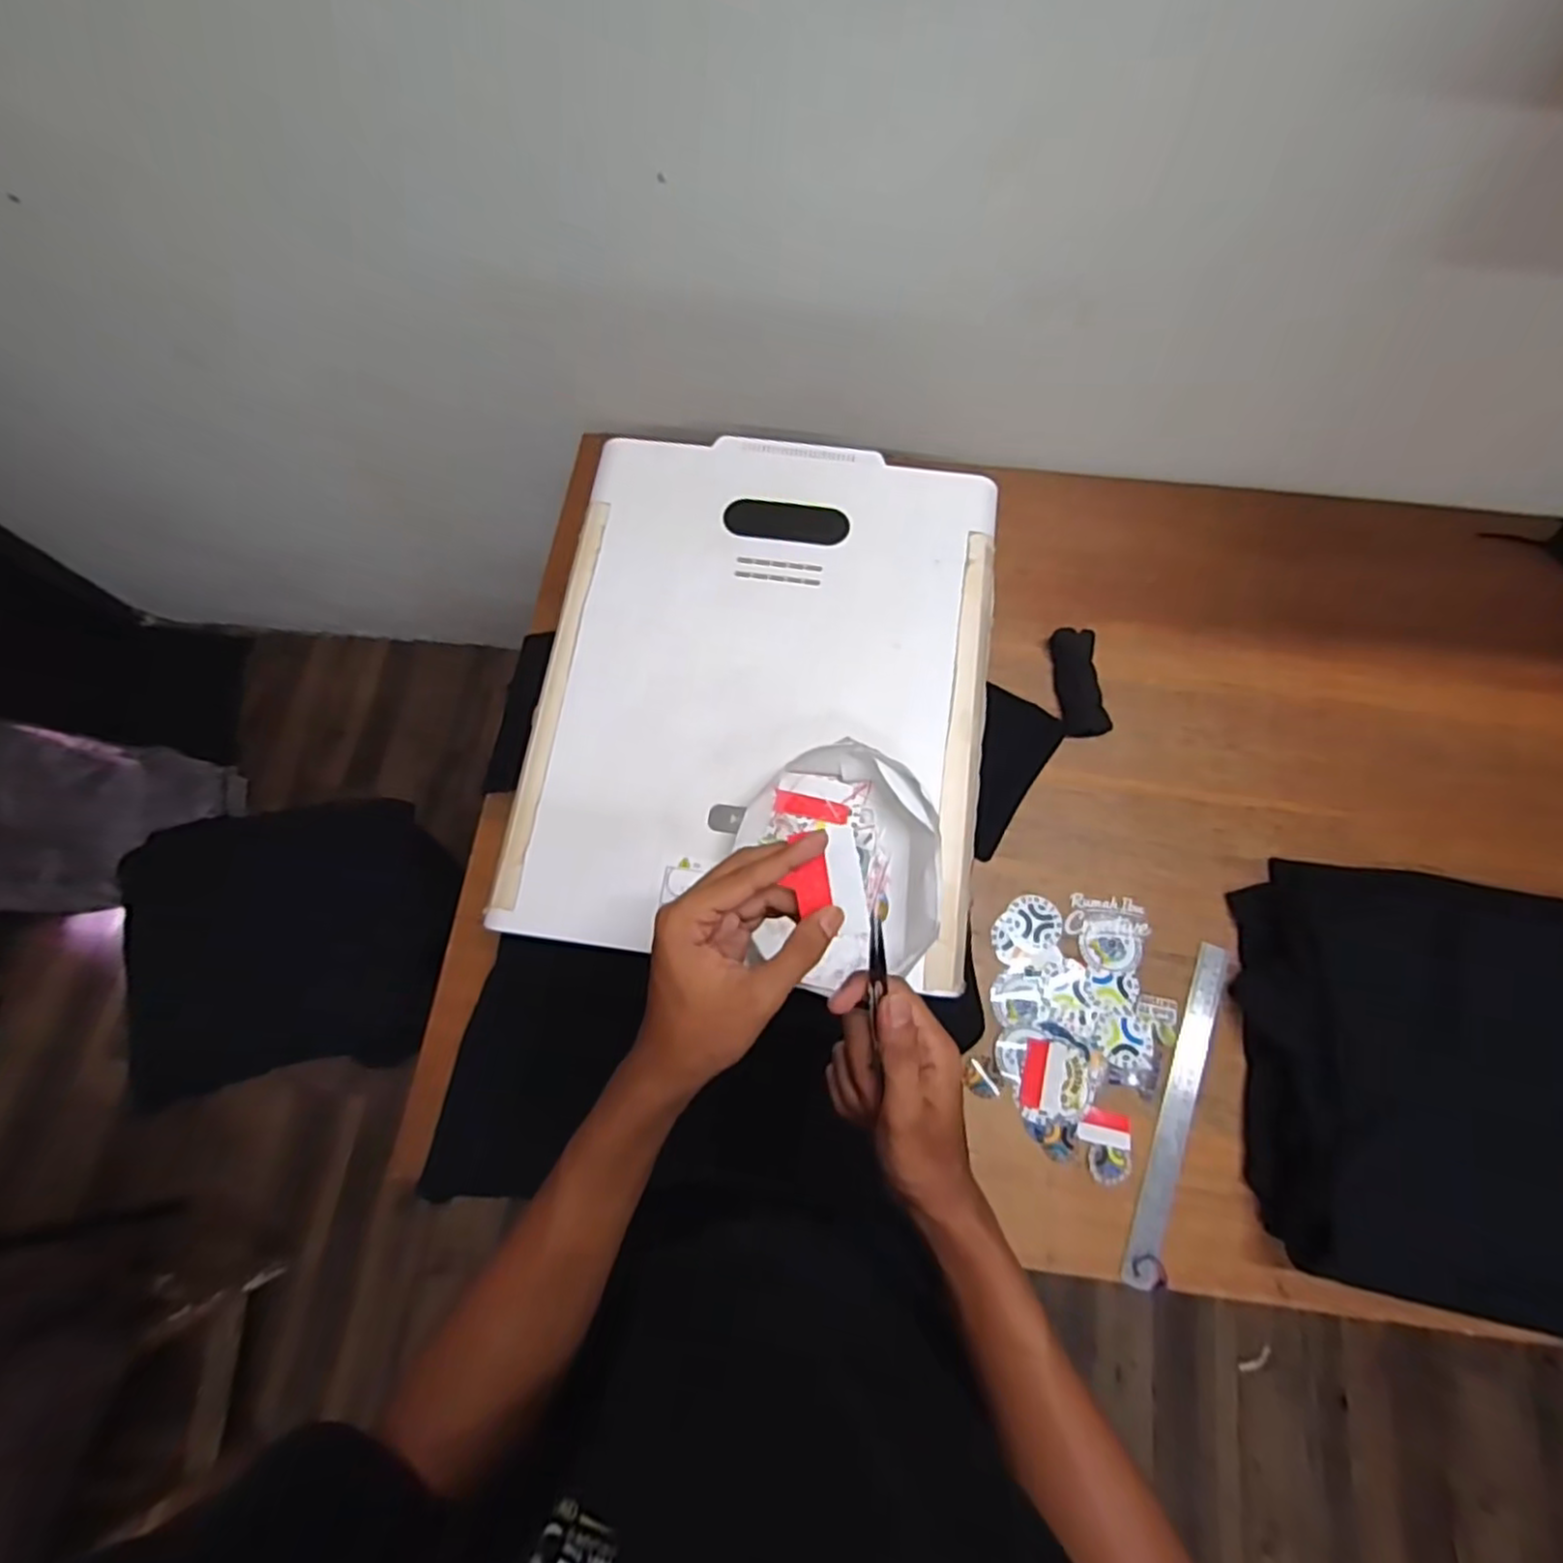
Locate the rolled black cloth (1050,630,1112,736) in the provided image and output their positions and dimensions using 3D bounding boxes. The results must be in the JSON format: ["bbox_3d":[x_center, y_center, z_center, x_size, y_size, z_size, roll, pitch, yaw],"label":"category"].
[{"bbox_3d":[0.341,-0.112,0.809,0.049,0.026,0.124,-3,73,1],"label":"rolled black cloth"}]

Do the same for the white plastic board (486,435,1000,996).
[{"bbox_3d":[-0.016,-0.095,0.655,0.400,0.026,0.502,7,73,4],"label":"white plastic board"}]

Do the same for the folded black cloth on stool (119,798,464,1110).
[{"bbox_3d":[-0.719,0.240,1.063,0.428,0.050,0.395,-7,86,-22],"label":"folded black cloth on stool"}]

